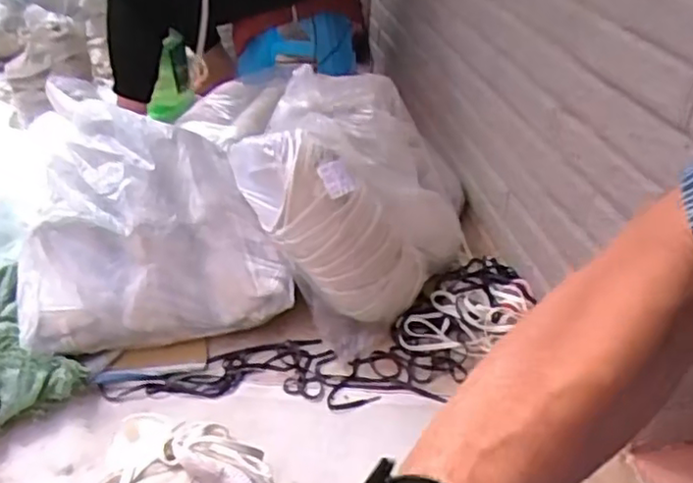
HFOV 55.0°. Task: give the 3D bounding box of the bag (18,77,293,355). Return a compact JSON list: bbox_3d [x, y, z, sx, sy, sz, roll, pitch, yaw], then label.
[{"bbox_3d":[-0.327,-0.048,1.088,0.393,0.231,0.373,-9,35,-13],"label":"bag"}]

